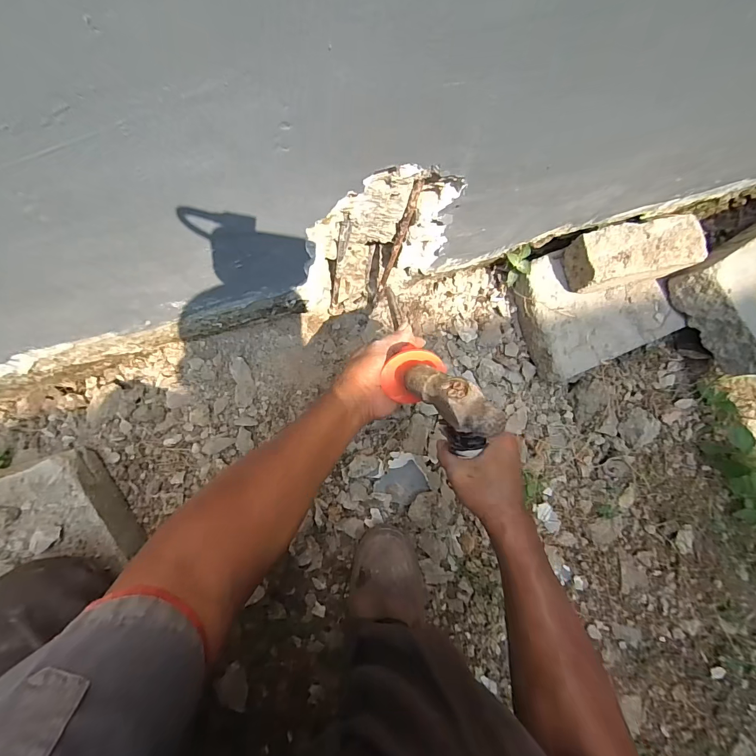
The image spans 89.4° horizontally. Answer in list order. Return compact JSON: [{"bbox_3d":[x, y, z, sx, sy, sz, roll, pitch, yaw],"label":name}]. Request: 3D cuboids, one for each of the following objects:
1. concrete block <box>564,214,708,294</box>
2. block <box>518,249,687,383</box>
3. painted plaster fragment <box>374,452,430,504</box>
[{"bbox_3d":[0.396,-0.190,0.605,0.196,0.083,0.084,-14,83,-9],"label":"concrete block"},{"bbox_3d":[0.360,-0.124,0.656,0.244,0.074,0.197,-23,84,-10],"label":"block"},{"bbox_3d":[0.041,0.162,0.606,0.074,0.020,0.073,33,81,-4],"label":"painted plaster fragment"}]

